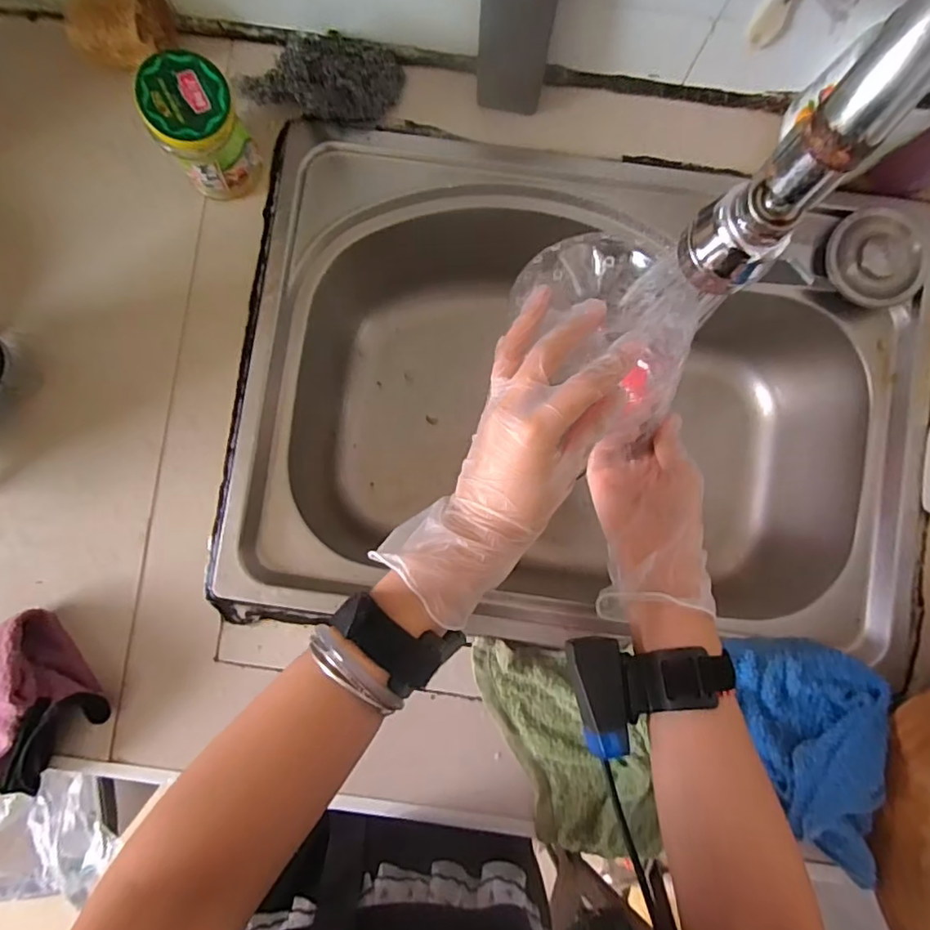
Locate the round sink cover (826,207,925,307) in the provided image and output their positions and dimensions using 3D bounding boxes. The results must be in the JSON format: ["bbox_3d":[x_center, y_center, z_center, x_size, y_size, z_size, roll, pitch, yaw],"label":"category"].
[{"bbox_3d":[0.350,-0.176,0.480,0.076,0.019,0.079,0,88,0],"label":"round sink cover"}]

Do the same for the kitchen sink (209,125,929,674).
[{"bbox_3d":[0.101,-0.057,0.562,0.578,0.187,0.415,7,88,1],"label":"kitchen sink"}]

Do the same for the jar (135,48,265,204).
[{"bbox_3d":[-0.206,-0.263,0.448,0.063,0.099,0.059,0,88,0],"label":"jar"}]

